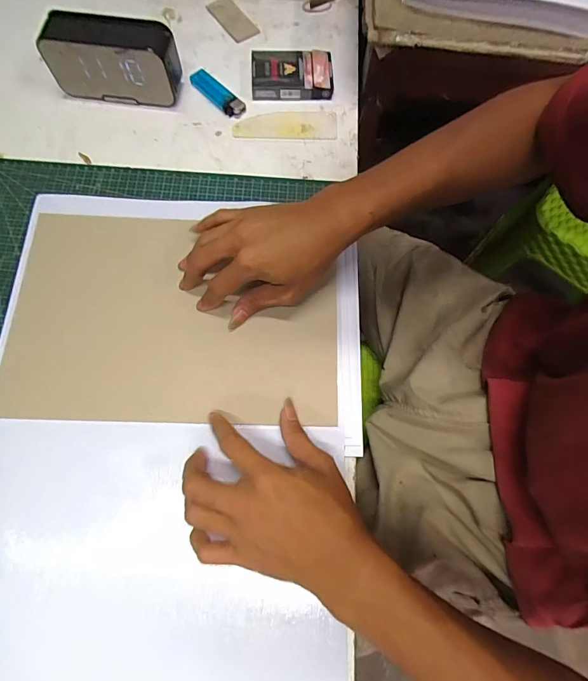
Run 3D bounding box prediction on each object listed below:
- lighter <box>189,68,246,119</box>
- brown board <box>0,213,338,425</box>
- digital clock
[{"bbox_3d":[-0.093,-0.299,0.475,0.022,0.015,0.085,-41,78,-13],"label":"lighter"},{"bbox_3d":[-0.113,-0.025,0.383,0.306,0.011,0.205,1,73,0],"label":"brown board"},{"bbox_3d":[-0.204,-0.318,0.443,0.136,0.079,0.049,5,72,0],"label":"digital clock"}]

